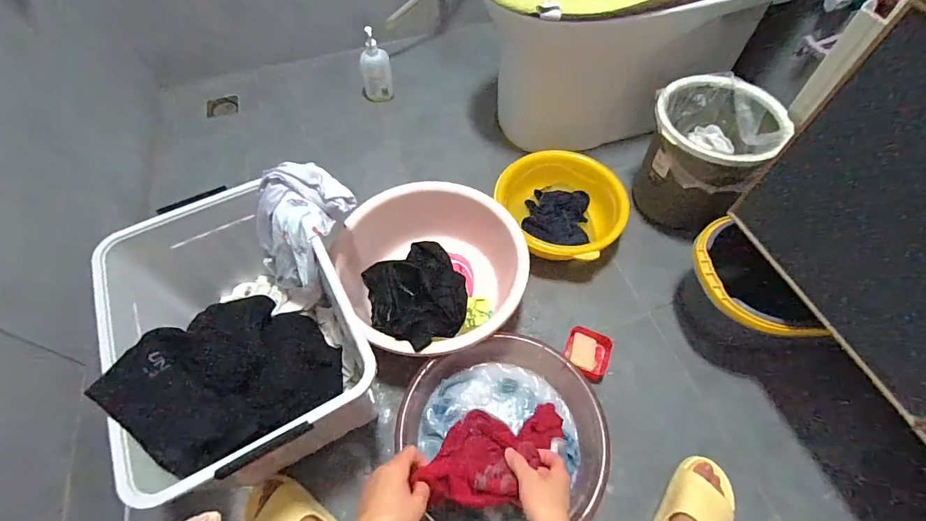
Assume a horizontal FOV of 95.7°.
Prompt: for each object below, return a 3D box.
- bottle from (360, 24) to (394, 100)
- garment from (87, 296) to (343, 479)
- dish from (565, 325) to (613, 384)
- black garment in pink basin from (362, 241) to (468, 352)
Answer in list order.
[{"bbox_3d":[-0.267,-0.592,1.270,0.091,0.190,0.072,-13,59,-8],"label":"bottle"},{"bbox_3d":[-0.397,0.155,0.709,0.311,0.247,0.267,37,65,21],"label":"garment"},{"bbox_3d":[0.260,0.195,0.878,0.094,0.036,0.100,18,60,11],"label":"dish"},{"bbox_3d":[-0.094,0.065,0.858,0.202,0.085,0.261,-24,61,-14],"label":"black garment in pink basin"}]

